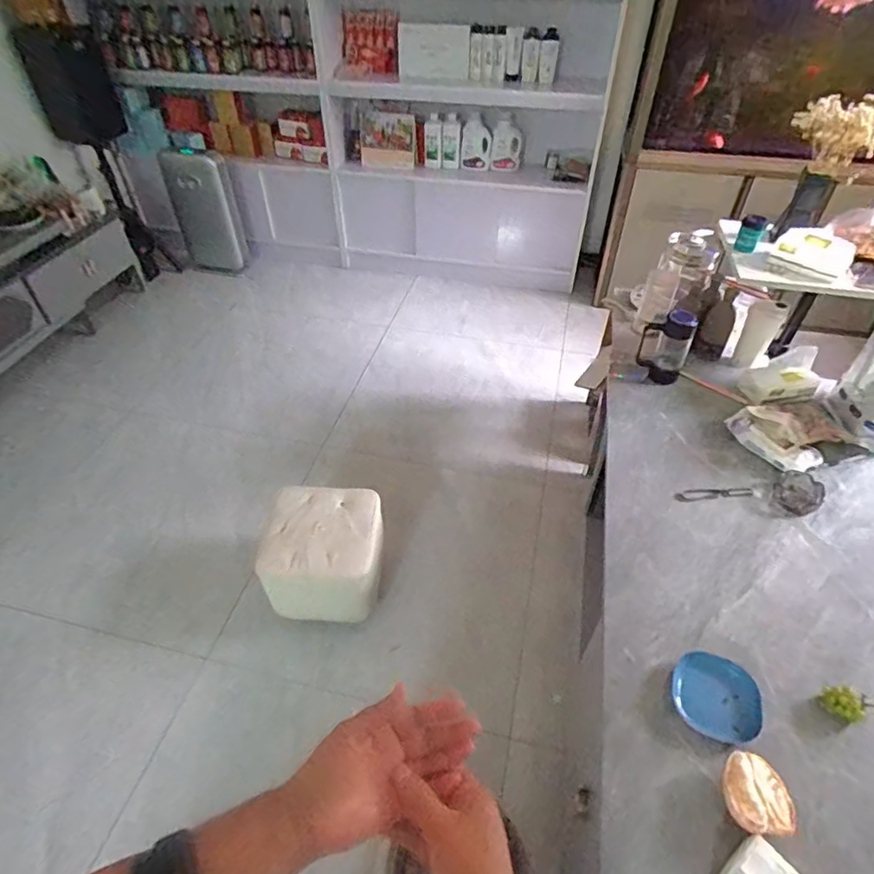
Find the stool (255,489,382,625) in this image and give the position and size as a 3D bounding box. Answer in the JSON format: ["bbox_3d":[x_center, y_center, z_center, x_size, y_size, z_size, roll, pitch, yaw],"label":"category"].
[{"bbox_3d":[-0.297,0.308,1.453,0.305,0.231,0.279,0,45,1],"label":"stool"}]

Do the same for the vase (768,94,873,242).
[{"bbox_3d":[0.912,-0.636,1.299,0.183,0.287,0.138,10,46,10],"label":"vase"}]

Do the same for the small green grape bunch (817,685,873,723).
[{"bbox_3d":[0.665,0.405,0.841,0.142,0.046,0.051,-10,46,-9],"label":"small green grape bunch"}]

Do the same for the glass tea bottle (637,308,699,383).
[{"bbox_3d":[0.580,-0.234,1.388,0.122,0.186,0.092,23,50,22],"label":"glass tea bottle"}]

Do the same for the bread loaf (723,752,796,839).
[{"bbox_3d":[0.439,0.494,0.751,0.101,0.059,0.097,2,46,-3],"label":"bread loaf"}]

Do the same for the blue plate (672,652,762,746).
[{"bbox_3d":[0.440,0.409,0.861,0.129,0.029,0.131,12,47,13],"label":"blue plate"}]

